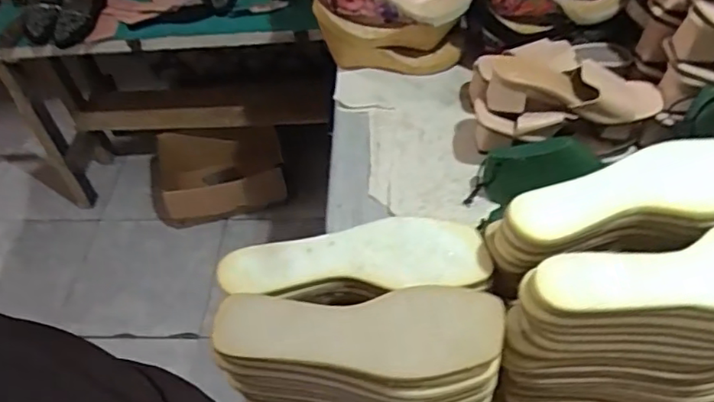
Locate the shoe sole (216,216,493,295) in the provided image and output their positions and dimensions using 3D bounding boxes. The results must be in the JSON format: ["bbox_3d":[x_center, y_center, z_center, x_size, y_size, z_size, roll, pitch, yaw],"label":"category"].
[{"bbox_3d":[-0.003,0.049,0.568,0.244,0.016,0.078,-3,48,0],"label":"shoe sole"}]

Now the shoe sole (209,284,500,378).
[{"bbox_3d":[0.003,0.108,0.505,0.236,0.020,0.080,-4,48,0],"label":"shoe sole"}]

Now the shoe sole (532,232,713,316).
[{"bbox_3d":[0.265,0.056,0.465,0.241,0.013,0.078,-11,49,0],"label":"shoe sole"}]

